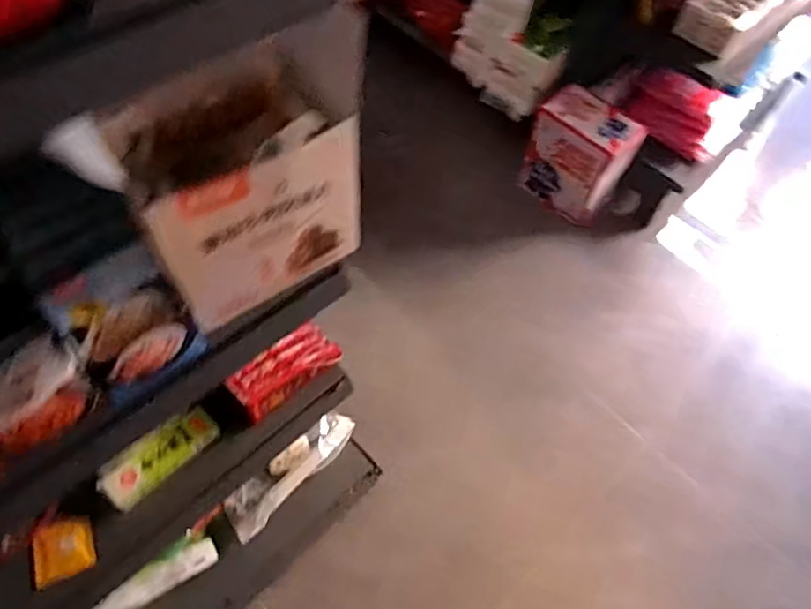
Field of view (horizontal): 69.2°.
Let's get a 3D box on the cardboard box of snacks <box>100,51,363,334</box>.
[{"bbox_3d":[-0.143,-0.097,0.519,0.176,0.159,0.121,-30,65,-21],"label":"cardboard box of snacks"}]

